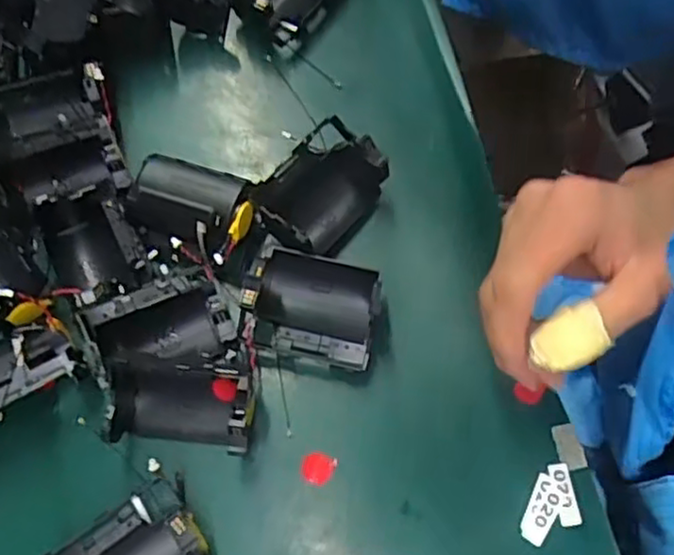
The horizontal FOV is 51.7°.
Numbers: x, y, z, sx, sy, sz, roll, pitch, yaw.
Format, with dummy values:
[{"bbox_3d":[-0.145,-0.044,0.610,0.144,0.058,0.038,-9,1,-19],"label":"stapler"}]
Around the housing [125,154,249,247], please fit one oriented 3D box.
[{"bbox_3d":[-0.084,-0.042,0.395,0.062,0.030,0.039,16,70,8],"label":"housing"}]

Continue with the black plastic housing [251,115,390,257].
[{"bbox_3d":[-0.010,-0.047,0.402,0.049,0.044,0.074,34,73,14],"label":"black plastic housing"}]

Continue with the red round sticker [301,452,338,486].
[{"bbox_3d":[-0.010,0.101,0.366,0.017,0.004,0.016,0,74,0],"label":"red round sticker"}]

